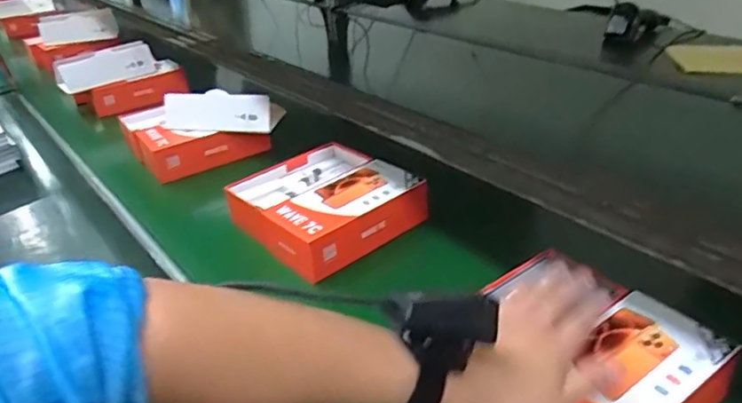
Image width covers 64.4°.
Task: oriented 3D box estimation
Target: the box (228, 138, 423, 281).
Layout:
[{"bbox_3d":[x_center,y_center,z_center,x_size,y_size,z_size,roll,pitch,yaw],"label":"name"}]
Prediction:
[{"bbox_3d":[-0.053,-0.004,0.742,0.185,0.056,0.197,-23,36,-29],"label":"box"}]

